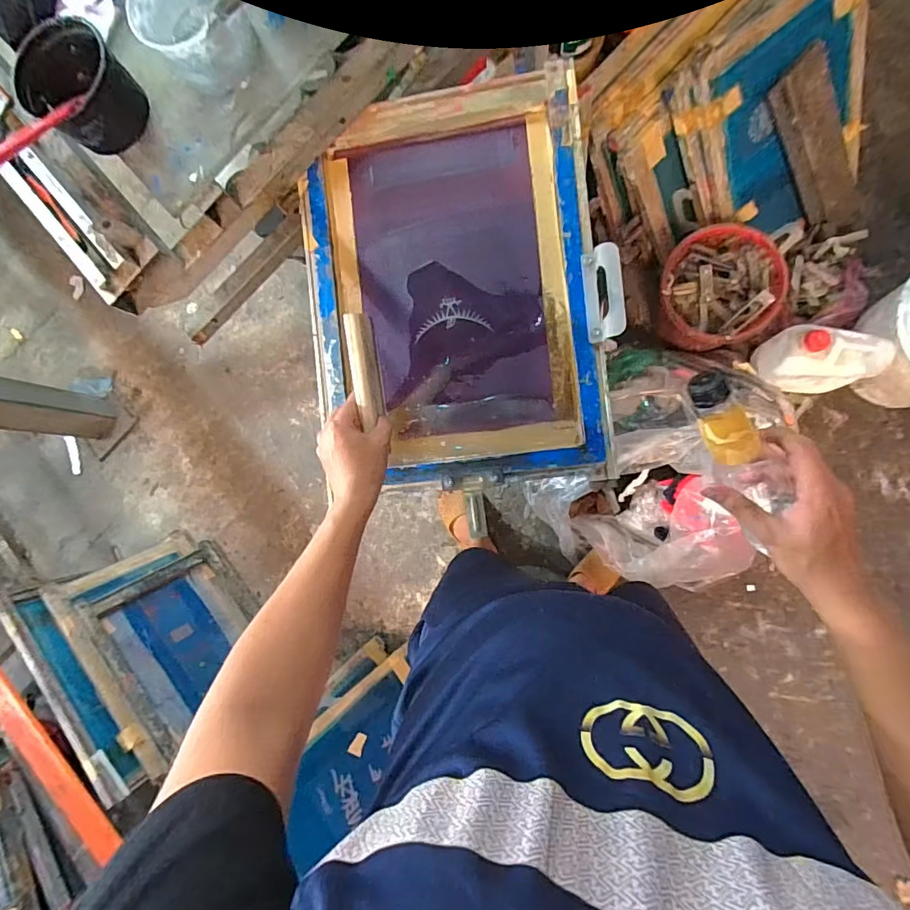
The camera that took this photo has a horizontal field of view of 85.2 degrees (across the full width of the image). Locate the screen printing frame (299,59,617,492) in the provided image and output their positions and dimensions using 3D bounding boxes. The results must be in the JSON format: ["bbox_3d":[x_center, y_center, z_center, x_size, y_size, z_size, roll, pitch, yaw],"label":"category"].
[{"bbox_3d":[-0.007,-0.219,0.678,0.383,0.056,0.524,-6,87,8],"label":"screen printing frame"}]

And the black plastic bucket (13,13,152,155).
[{"bbox_3d":[-0.454,-0.446,0.612,0.115,0.087,0.116,-1,86,10],"label":"black plastic bucket"}]

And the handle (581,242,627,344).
[{"bbox_3d":[0.192,-0.210,0.638,0.044,0.031,0.120,-6,85,10],"label":"handle"}]

